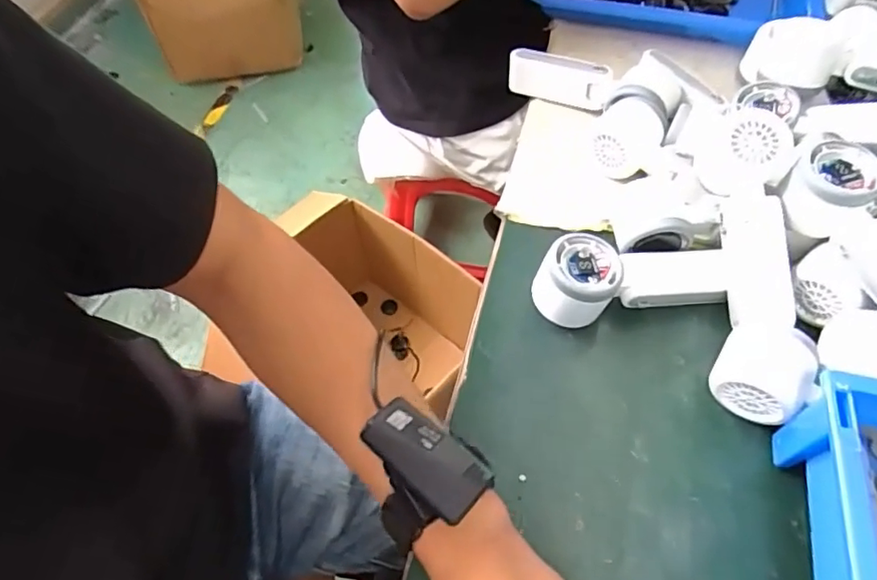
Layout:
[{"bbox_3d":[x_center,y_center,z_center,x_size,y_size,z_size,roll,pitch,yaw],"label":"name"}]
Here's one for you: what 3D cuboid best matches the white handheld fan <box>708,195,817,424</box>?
[{"bbox_3d":[0.235,0.015,0.423,0.053,0.065,0.160,10,59,6],"label":"white handheld fan"}]

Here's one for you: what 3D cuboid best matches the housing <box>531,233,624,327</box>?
[{"bbox_3d":[0.107,-0.004,0.439,0.057,0.057,0.065,30,63,17],"label":"housing"}]

